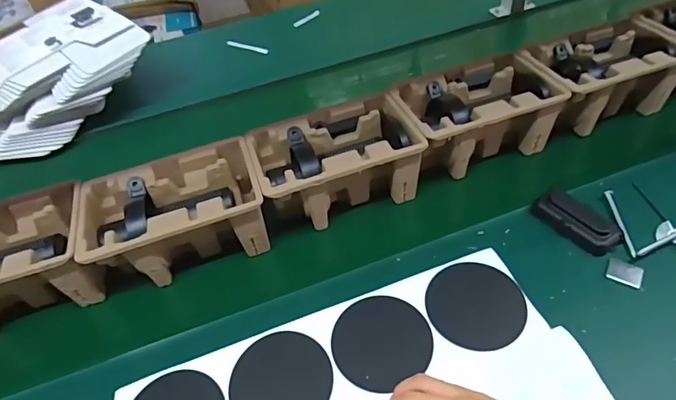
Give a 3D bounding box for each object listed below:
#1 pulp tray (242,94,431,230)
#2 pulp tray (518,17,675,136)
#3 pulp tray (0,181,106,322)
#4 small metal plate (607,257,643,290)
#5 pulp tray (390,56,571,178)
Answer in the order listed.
[{"bbox_3d":[-0.003,-0.052,0.646,0.220,0.100,0.142,-16,46,-9],"label":"pulp tray"},{"bbox_3d":[0.420,-0.200,0.726,0.233,0.097,0.142,-18,46,-10],"label":"pulp tray"},{"bbox_3d":[-0.431,0.085,0.577,0.232,0.100,0.152,-14,45,-7],"label":"pulp tray"},{"bbox_3d":[0.344,0.087,0.533,0.038,0.004,0.036,17,50,22],"label":"small metal plate"},{"bbox_3d":[0.207,-0.126,0.686,0.219,0.099,0.148,-16,45,-9],"label":"pulp tray"}]

